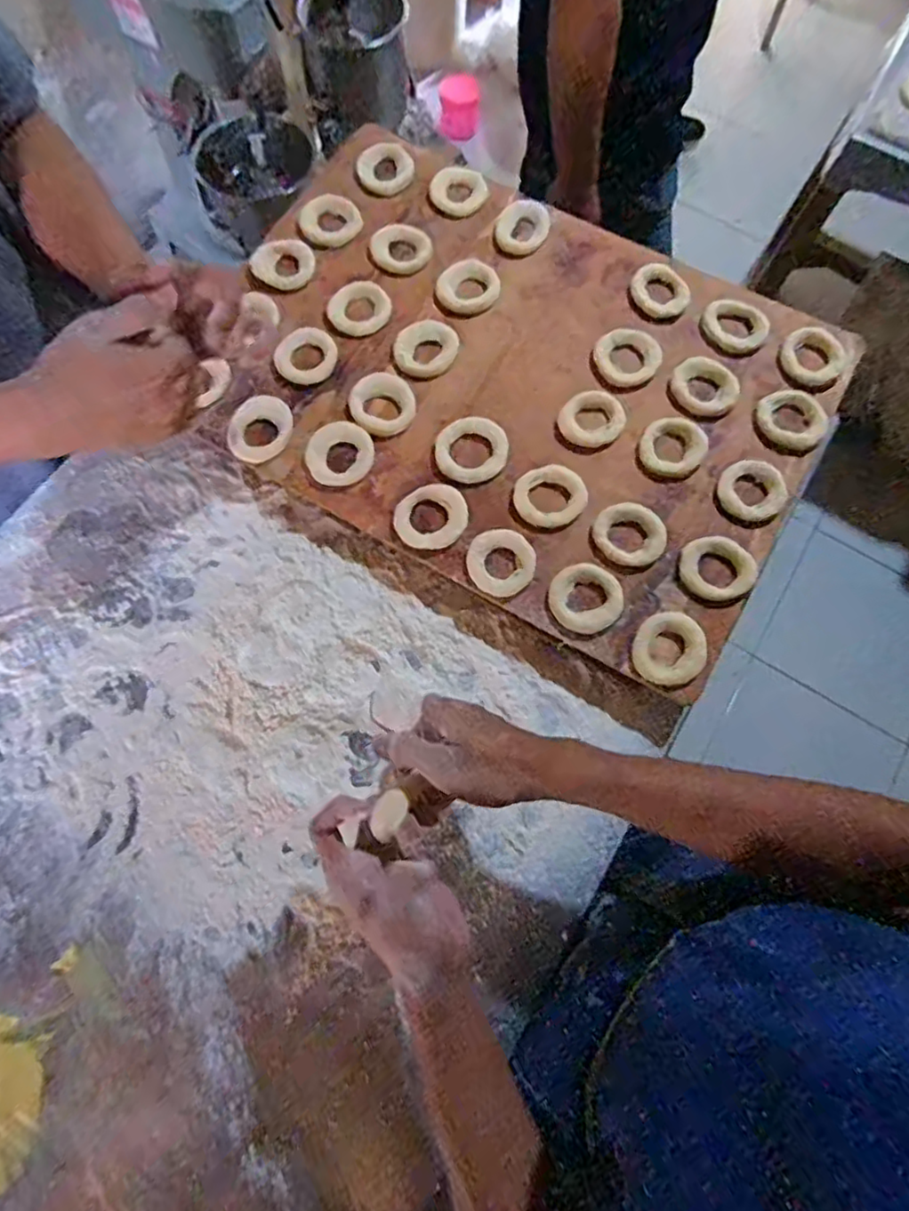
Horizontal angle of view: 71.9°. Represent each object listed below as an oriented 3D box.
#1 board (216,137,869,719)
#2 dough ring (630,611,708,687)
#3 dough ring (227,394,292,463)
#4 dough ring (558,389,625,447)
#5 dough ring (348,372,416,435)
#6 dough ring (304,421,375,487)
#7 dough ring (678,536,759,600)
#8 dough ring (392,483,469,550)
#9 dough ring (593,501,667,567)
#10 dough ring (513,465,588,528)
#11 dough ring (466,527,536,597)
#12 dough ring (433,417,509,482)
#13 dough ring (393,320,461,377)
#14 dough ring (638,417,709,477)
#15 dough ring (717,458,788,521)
[{"bbox_3d":[0.052,-0.226,0.610,0.569,0.033,0.403,30,74,7],"label":"board"},{"bbox_3d":[0.181,0.037,0.529,0.059,0.014,0.060,1,73,-2],"label":"dough ring"},{"bbox_3d":[-0.182,-0.166,0.588,0.064,0.013,0.056,-33,77,-11],"label":"dough ring"},{"bbox_3d":[0.131,-0.177,0.597,0.059,0.013,0.057,1,73,-2],"label":"dough ring"},{"bbox_3d":[-0.068,-0.193,0.601,0.061,0.009,0.062,1,73,-2],"label":"dough ring"},{"bbox_3d":[-0.107,-0.143,0.587,0.062,0.008,0.061,1,73,-2],"label":"dough ring"},{"bbox_3d":[0.228,-0.034,0.541,0.056,0.017,0.060,1,73,-2],"label":"dough ring"},{"bbox_3d":[-0.021,-0.080,0.568,0.066,0.007,0.056,-24,75,-9],"label":"dough ring"},{"bbox_3d":[0.154,-0.063,0.552,0.061,0.014,0.053,8,73,1],"label":"dough ring"},{"bbox_3d":[0.087,-0.099,0.570,0.062,0.008,0.059,1,73,-2],"label":"dough ring"},{"bbox_3d":[0.042,-0.039,0.552,0.058,0.011,0.057,1,73,-2],"label":"dough ring"},{"bbox_3d":[0.017,-0.144,0.580,0.068,0.010,0.058,-15,74,-6],"label":"dough ring"},{"bbox_3d":[-0.027,-0.254,0.620,0.066,0.013,0.051,-28,76,-10],"label":"dough ring"},{"bbox_3d":[0.201,-0.147,0.578,0.059,0.013,0.053,-32,76,-11],"label":"dough ring"},{"bbox_3d":[0.268,-0.104,0.560,0.054,0.020,0.054,1,73,-2],"label":"dough ring"}]

